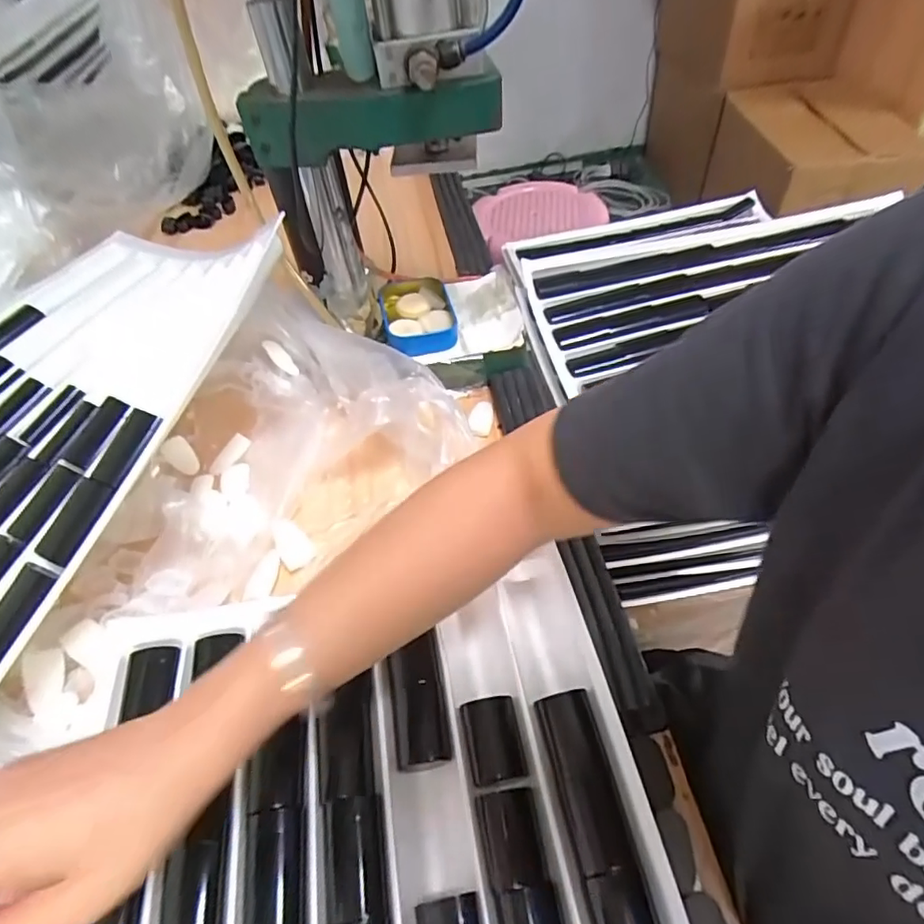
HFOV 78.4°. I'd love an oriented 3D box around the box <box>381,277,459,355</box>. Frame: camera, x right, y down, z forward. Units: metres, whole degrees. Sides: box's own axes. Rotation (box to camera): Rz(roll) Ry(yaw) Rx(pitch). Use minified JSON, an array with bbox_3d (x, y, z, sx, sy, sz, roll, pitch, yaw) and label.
[{"bbox_3d":[-0.043,-0.145,0.549,0.067,0.025,0.093,-13,54,-5],"label":"box"}]

